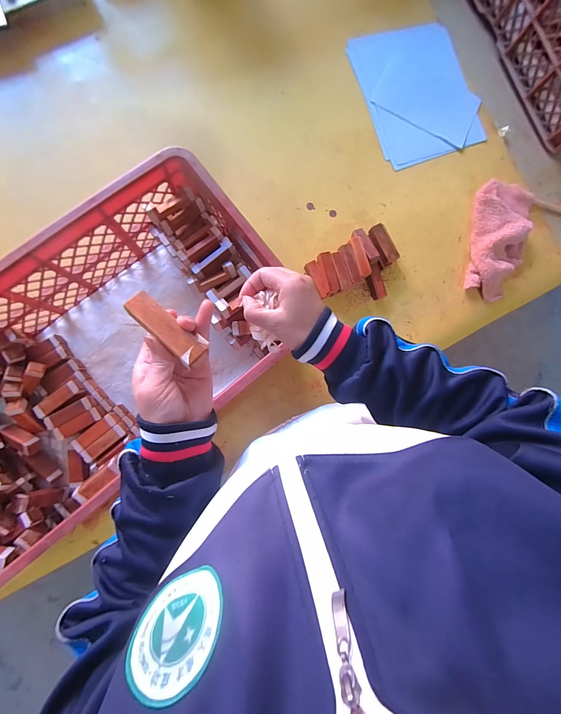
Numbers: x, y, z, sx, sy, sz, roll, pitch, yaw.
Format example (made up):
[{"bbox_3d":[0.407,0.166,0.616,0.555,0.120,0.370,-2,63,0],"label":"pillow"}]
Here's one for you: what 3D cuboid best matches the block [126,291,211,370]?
[{"bbox_3d":[-0.098,-0.024,0.254,0.075,0.009,0.022,43,85,1],"label":"block"}]

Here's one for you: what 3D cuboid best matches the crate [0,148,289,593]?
[{"bbox_3d":[-0.298,0.021,0.480,0.646,0.193,0.314,-42,93,-5],"label":"crate"}]

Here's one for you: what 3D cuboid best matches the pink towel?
[{"bbox_3d":[0.481,-0.255,0.641,0.131,0.046,0.256,11,88,-6],"label":"pink towel"}]

